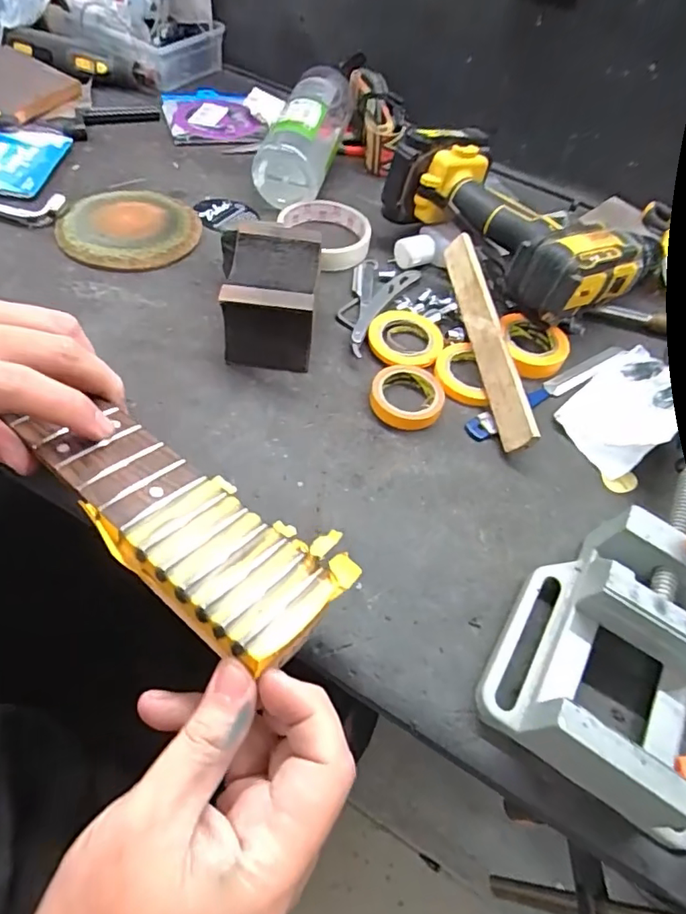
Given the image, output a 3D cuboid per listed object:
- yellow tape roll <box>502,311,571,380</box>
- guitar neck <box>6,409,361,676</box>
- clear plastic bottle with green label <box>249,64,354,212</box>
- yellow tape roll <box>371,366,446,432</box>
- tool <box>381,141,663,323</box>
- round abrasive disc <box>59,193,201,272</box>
[{"bbox_3d":[0.154,-0.090,0.428,0.050,0.015,0.055,6,55,-1],"label":"yellow tape roll"},{"bbox_3d":[-0.255,-0.099,0.345,0.630,0.027,0.072,35,59,21],"label":"guitar neck"},{"bbox_3d":[-0.035,-0.328,0.538,0.064,0.073,0.178,13,55,4],"label":"clear plastic bottle with green label"},{"bbox_3d":[0.047,-0.045,0.384,0.051,0.013,0.054,3,55,-4],"label":"yellow tape roll"},{"bbox_3d":[0.147,-0.200,0.457,0.136,0.079,0.197,-29,63,-26],"label":"tool"},{"bbox_3d":[-0.188,-0.204,0.470,0.116,0.015,0.110,3,55,-4],"label":"round abrasive disc"}]

